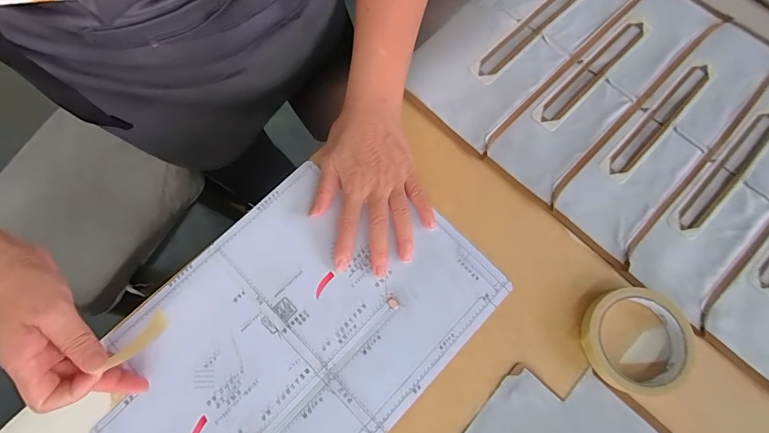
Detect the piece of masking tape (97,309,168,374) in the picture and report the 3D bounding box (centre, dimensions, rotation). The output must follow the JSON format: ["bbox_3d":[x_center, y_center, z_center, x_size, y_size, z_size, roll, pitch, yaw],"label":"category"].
[{"bbox_3d":[-0.205,0.104,0.332,0.018,0.006,0.052,32,54,8],"label":"piece of masking tape"}]

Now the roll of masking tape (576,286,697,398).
[{"bbox_3d":[0.237,0.116,0.370,0.093,0.026,0.092,0,74,-1],"label":"roll of masking tape"}]

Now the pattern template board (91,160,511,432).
[{"bbox_3d":[-0.090,0.114,0.378,0.243,0.008,0.355,44,78,11],"label":"pattern template board"}]

